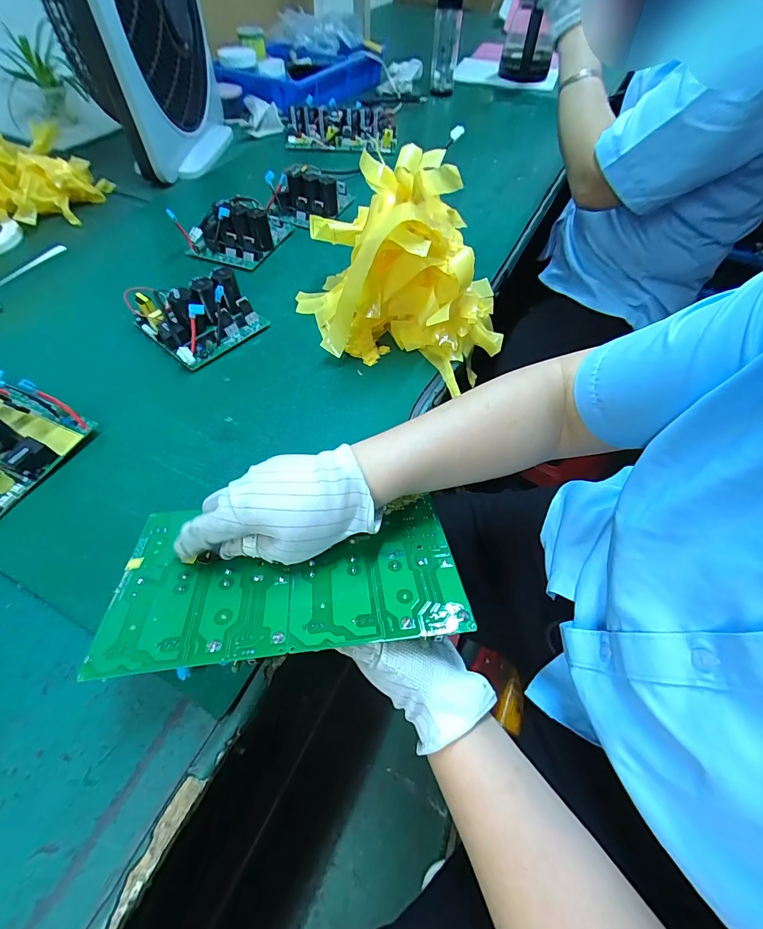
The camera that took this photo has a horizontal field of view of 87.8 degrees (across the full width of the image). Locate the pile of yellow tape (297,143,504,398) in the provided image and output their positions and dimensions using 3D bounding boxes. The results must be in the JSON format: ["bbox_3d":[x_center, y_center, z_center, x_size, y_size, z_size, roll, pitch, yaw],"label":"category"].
[{"bbox_3d":[0.018,-0.236,0.460,0.274,0.174,0.186,14,57,8],"label":"pile of yellow tape"}]

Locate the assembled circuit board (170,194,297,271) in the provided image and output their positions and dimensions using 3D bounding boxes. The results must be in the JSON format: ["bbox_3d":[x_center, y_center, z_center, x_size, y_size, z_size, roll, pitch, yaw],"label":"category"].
[{"bbox_3d":[-0.226,-0.382,0.626,0.129,0.058,0.151,18,58,11],"label":"assembled circuit board"}]

